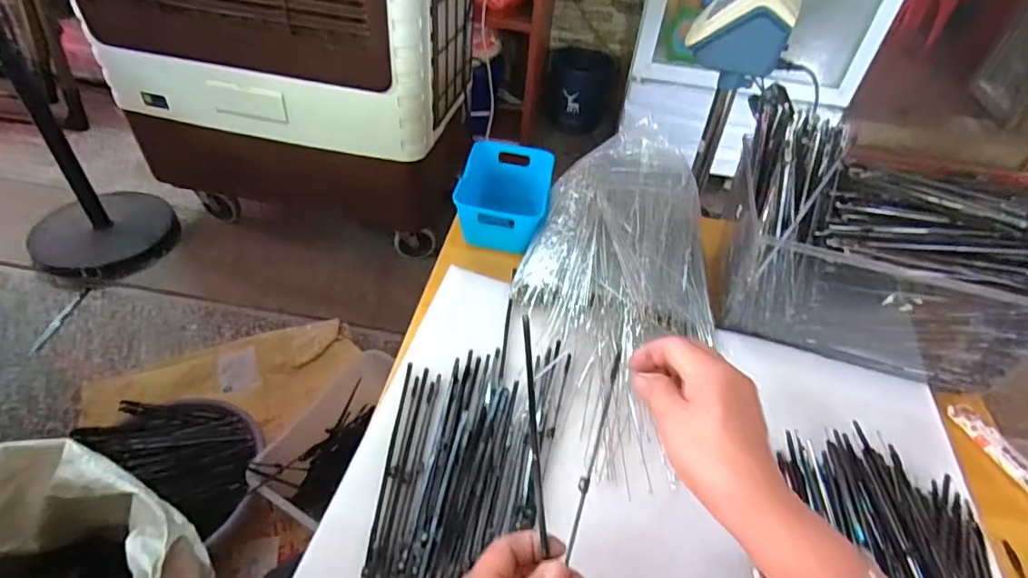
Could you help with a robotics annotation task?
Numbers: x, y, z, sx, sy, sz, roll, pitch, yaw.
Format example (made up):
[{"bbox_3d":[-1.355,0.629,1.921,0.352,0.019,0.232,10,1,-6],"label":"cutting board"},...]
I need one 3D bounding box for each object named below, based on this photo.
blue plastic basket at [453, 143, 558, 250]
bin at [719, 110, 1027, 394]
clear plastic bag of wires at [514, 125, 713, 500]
[{"bbox_3d":[-0.011,-0.110,0.665,0.105,0.071,0.154,9,44,2],"label":"blue plastic basket"},{"bbox_3d":[0.362,-0.031,0.533,0.289,0.169,0.156,14,45,7],"label":"bin"},{"bbox_3d":[0.113,-0.019,0.548,0.204,0.074,0.405,13,44,7],"label":"clear plastic bag of wires"}]

